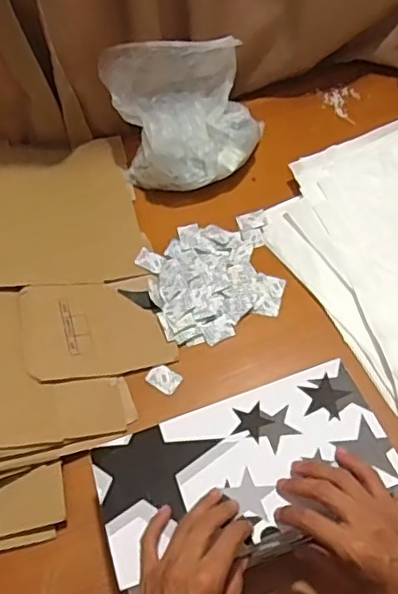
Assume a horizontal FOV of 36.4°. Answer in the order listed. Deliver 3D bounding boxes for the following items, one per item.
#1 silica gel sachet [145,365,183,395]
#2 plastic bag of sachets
[{"bbox_3d":[-0.043,0.102,0.750,0.040,0.005,0.030,29,66,19],"label":"silica gel sachet"},{"bbox_3d":[-0.019,-0.254,0.843,0.208,0.150,0.154,-9,60,-1],"label":"plastic bag of sachets"}]

